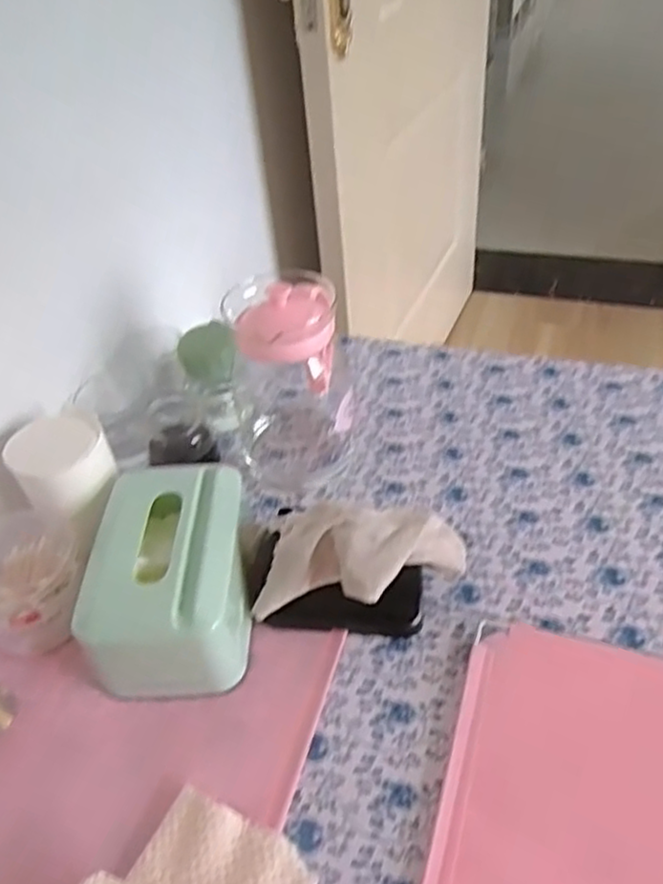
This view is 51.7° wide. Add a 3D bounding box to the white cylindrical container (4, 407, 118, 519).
[{"bbox_3d":[-0.241,0.020,0.616,0.083,0.061,0.071,-27,46,-22],"label":"white cylindrical container"}]

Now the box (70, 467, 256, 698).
[{"bbox_3d":[-0.134,0.115,0.576,0.122,0.096,0.173,-6,42,-1],"label":"box"}]

